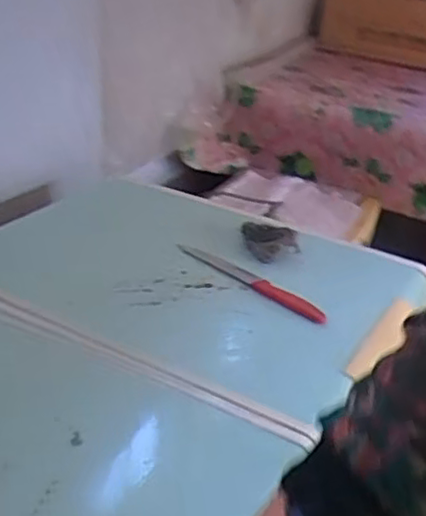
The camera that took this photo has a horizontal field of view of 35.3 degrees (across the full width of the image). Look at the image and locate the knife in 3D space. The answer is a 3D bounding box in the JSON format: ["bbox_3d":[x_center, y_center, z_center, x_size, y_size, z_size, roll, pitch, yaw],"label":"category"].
[{"bbox_3d":[0.042,0.023,0.824,0.031,0.011,0.236,-25,39,-38],"label":"knife"}]

